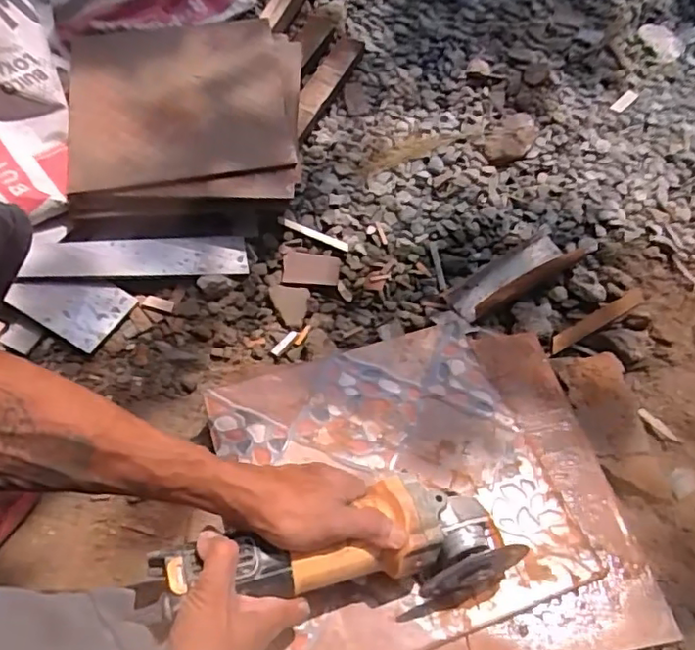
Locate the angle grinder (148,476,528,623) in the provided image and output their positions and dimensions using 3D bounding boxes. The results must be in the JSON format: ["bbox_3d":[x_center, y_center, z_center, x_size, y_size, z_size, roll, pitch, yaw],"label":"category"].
[{"bbox_3d":[-0.002,0.180,0.475,0.280,0.088,0.085,4,52,-15],"label":"angle grinder"}]

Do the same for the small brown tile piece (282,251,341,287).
[{"bbox_3d":[-0.052,-0.081,0.846,0.080,0.006,0.056,3,54,4],"label":"small brown tile piece"}]

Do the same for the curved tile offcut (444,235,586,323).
[{"bbox_3d":[0.235,-0.077,0.834,0.206,0.044,0.073,-27,57,-16],"label":"curved tile offcut"}]

